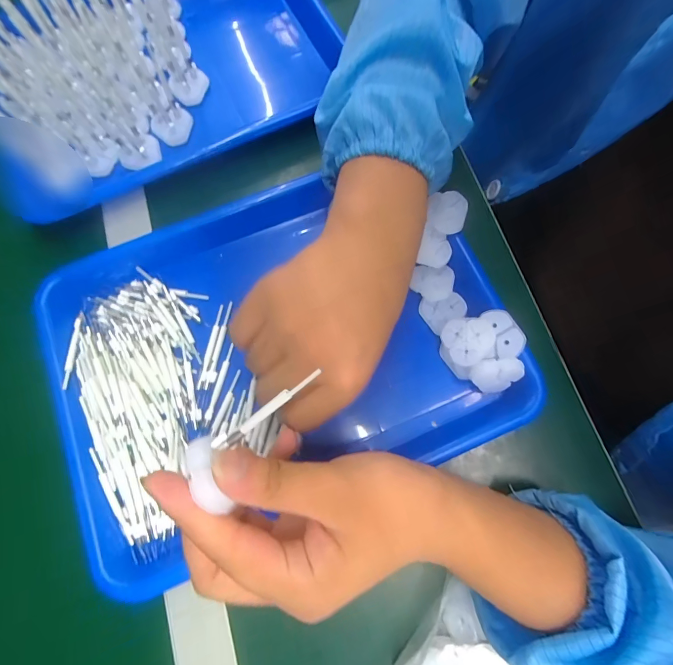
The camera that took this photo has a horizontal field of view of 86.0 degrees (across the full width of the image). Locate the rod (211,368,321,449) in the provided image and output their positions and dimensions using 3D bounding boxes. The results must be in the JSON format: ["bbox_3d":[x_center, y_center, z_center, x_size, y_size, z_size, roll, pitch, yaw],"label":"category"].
[{"bbox_3d":[-0.034,0.037,0.169,0.062,0.004,0.007,-37,77,9],"label":"rod"}]

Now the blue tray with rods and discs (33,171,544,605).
[{"bbox_3d":[-0.040,0.007,0.288,0.336,0.047,0.243,-23,76,-5],"label":"blue tray with rods and discs"}]

